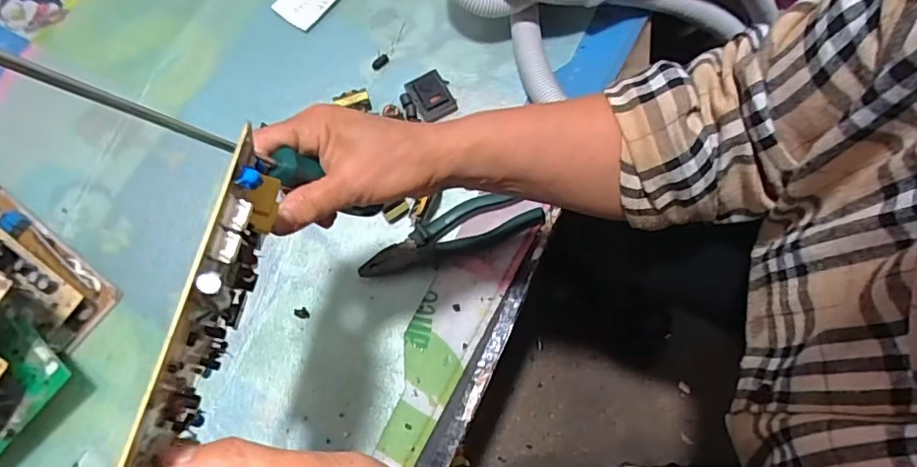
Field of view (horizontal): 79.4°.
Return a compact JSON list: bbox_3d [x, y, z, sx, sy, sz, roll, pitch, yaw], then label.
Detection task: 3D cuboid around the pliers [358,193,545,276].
[{"bbox_3d":[-0.008,0.004,0.578,0.192,0.026,0.048,-23,70,-6],"label":"pliers"}]

